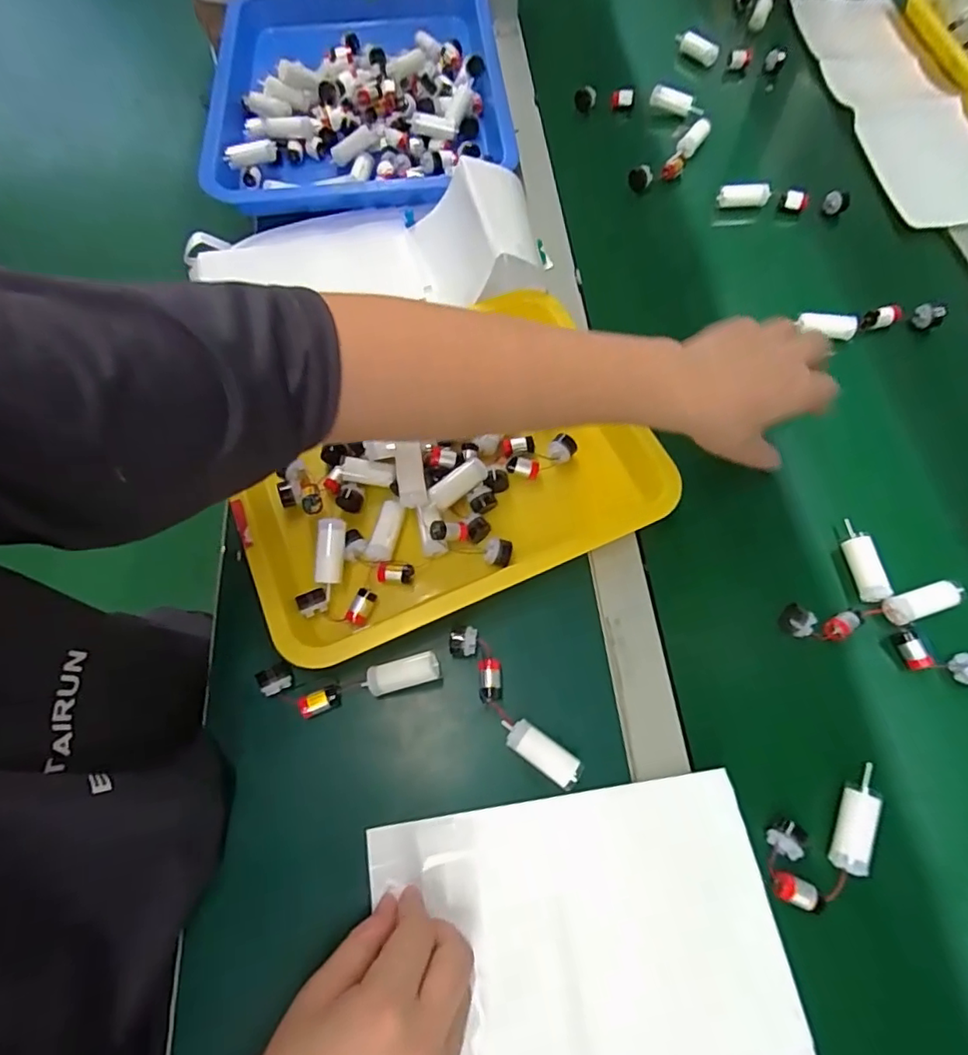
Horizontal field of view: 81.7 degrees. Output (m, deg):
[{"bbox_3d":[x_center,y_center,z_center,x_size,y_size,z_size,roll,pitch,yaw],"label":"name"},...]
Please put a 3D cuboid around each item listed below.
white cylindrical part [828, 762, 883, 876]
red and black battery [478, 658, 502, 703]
[{"bbox_3d":[0.237,0.184,0.354,0.019,0.014,0.065,20,65,17],"label":"white cylindrical part"},{"bbox_3d":[0.005,0.110,0.399,0.016,0.017,0.030,-5,60,4],"label":"red and black battery"}]

